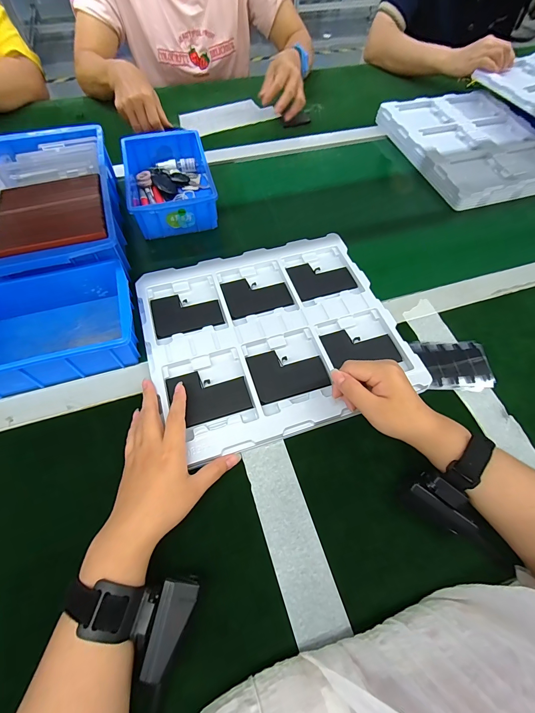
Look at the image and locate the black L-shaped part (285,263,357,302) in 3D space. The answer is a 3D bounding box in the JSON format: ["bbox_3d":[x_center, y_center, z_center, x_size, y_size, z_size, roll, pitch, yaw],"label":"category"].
[{"bbox_3d":[0.080,-0.116,0.468,0.090,0.007,0.065,-15,61,-9],"label":"black L-shaped part"}]

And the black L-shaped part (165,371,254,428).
[{"bbox_3d":[-0.070,0.044,0.379,0.090,0.005,0.065,-16,61,-10],"label":"black L-shaped part"}]

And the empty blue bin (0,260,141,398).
[{"bbox_3d":[-0.269,-0.038,0.397,0.198,0.062,0.137,-14,61,-9],"label":"empty blue bin"}]

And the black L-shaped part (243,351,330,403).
[{"bbox_3d":[0.025,0.018,0.395,0.090,0.004,0.066,-14,61,-9],"label":"black L-shaped part"}]

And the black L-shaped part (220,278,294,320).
[{"bbox_3d":[-0.015,-0.089,0.451,0.089,0.004,0.068,-15,61,-10],"label":"black L-shaped part"}]

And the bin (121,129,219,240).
[{"bbox_3d":[-0.168,-0.296,0.543,0.126,0.064,0.194,-13,61,-8],"label":"bin"}]

